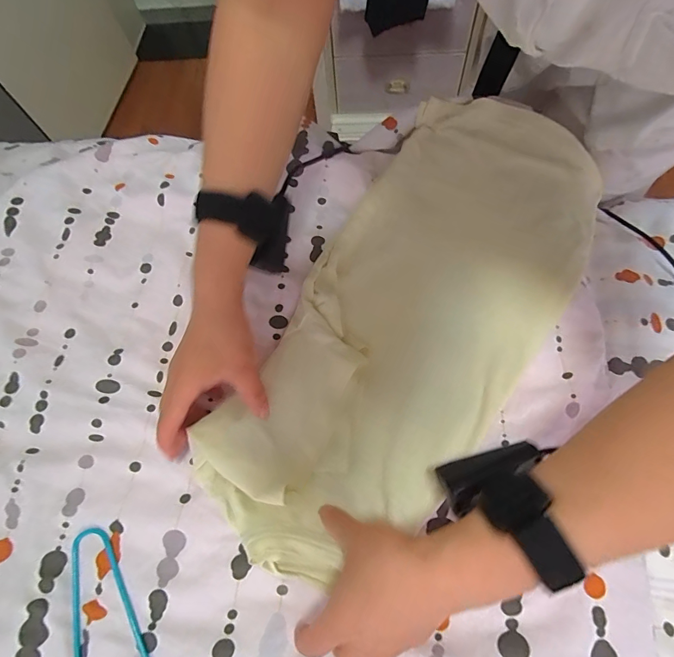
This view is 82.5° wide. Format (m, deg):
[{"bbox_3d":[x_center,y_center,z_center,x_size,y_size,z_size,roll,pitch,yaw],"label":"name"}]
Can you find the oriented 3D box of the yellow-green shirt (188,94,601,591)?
[{"bbox_3d":[0.080,-0.028,0.369,0.215,0.033,0.498,32,73,11],"label":"yellow-green shirt"}]

